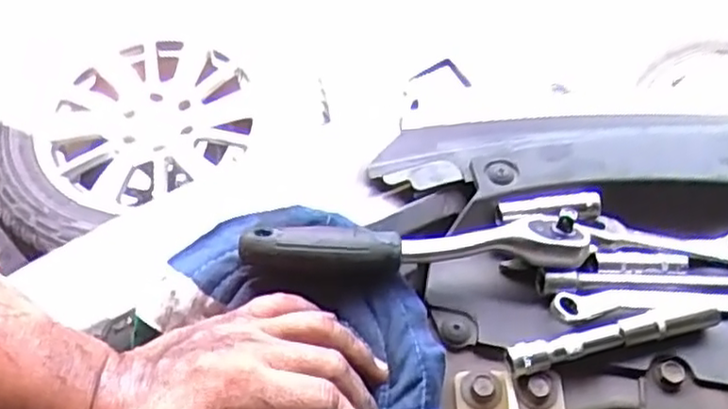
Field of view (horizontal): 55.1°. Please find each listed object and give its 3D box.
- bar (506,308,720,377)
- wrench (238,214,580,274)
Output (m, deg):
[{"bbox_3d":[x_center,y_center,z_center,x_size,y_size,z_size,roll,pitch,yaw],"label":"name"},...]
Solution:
[{"bbox_3d":[0.137,0.074,0.384,0.118,0.014,0.015,-12,61,-6],"label":"bar"},{"bbox_3d":[0.032,0.023,0.390,0.194,0.025,0.026,0,60,-13],"label":"wrench"}]

